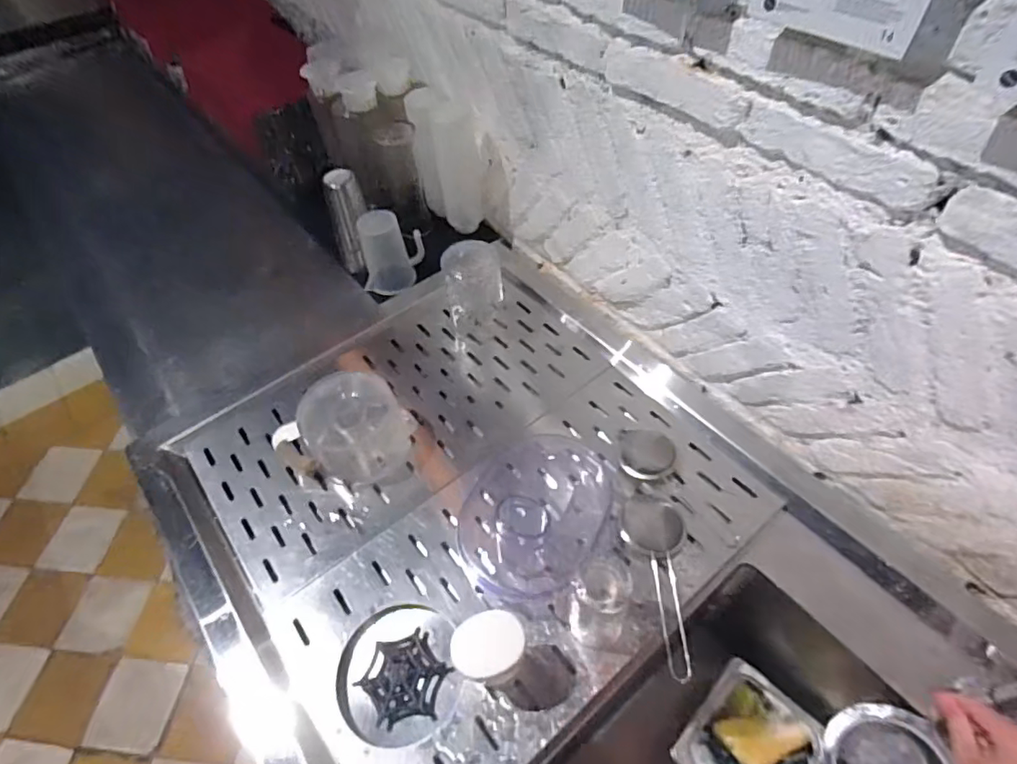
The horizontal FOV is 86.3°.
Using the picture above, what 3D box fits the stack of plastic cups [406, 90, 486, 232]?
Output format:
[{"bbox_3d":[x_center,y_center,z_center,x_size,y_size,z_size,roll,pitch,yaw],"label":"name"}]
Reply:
[{"bbox_3d":[-0.111,-0.410,1.038,0.120,0.251,0.072,-8,52,-2],"label":"stack of plastic cups"}]

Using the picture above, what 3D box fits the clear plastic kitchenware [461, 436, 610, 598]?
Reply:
[{"bbox_3d":[0.035,0.161,0.725,0.188,0.038,0.233,15,55,15],"label":"clear plastic kitchenware"}]

